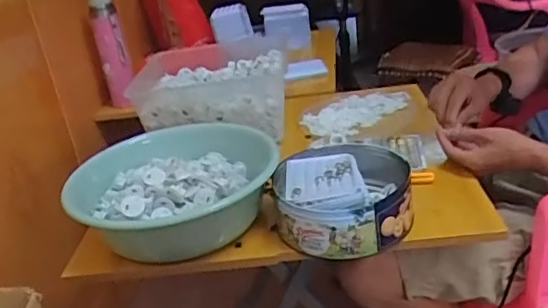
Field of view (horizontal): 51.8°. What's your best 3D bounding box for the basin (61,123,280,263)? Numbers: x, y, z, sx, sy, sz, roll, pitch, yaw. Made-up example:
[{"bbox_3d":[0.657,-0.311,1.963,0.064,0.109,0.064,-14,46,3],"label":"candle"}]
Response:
[{"bbox_3d":[-0.142,0.055,0.826,0.279,0.115,0.279,-7,25,3],"label":"basin"}]

